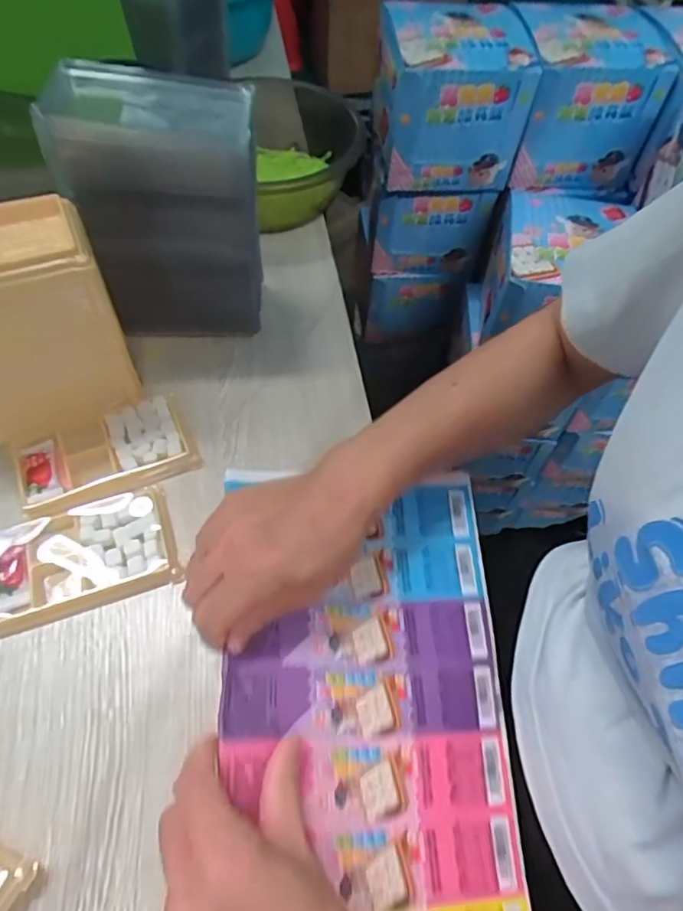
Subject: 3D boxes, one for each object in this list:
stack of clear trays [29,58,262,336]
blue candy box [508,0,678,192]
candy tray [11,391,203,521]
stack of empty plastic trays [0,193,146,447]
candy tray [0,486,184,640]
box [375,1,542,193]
[{"bbox_3d":[-0.142,-0.199,0.475,0.147,0.190,0.089,-3,55,-3],"label":"stack of clear trays"},{"bbox_3d":[0.269,-0.415,0.650,0.155,0.131,0.154,-1,55,-2],"label":"blue candy box"},{"bbox_3d":[-0.186,-0.002,0.439,0.130,0.014,0.078,-21,58,-15],"label":"candy tray"},{"bbox_3d":[-0.242,-0.092,0.418,0.143,0.150,0.087,-19,58,-14],"label":"stack of empty plastic trays"},{"bbox_3d":[-0.188,0.073,0.395,0.135,0.011,0.078,-16,57,-12],"label":"candy tray"},{"bbox_3d":[0.120,-0.409,0.638,0.153,0.131,0.178,0,55,-1],"label":"box"}]

